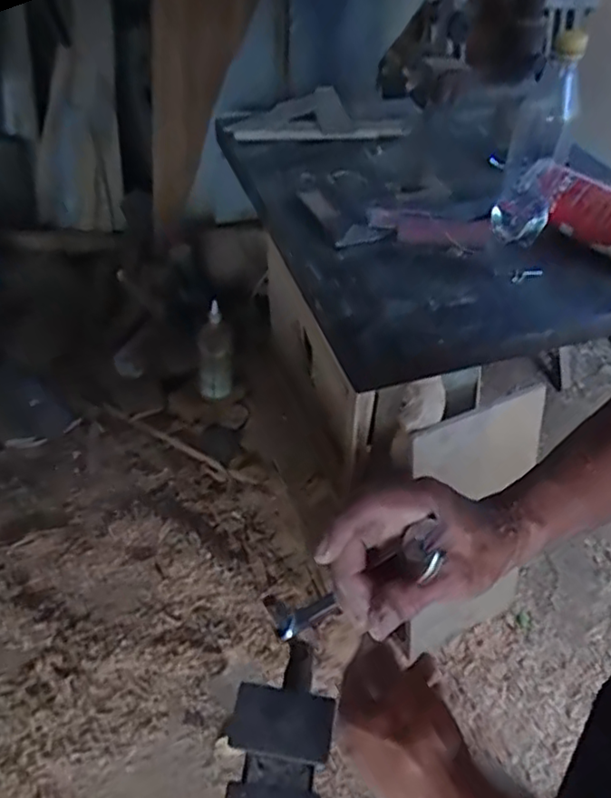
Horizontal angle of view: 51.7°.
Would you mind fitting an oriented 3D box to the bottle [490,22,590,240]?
[{"bbox_3d":[0.246,-0.264,0.652,0.059,0.196,0.049,25,47,17],"label":"bottle"}]

